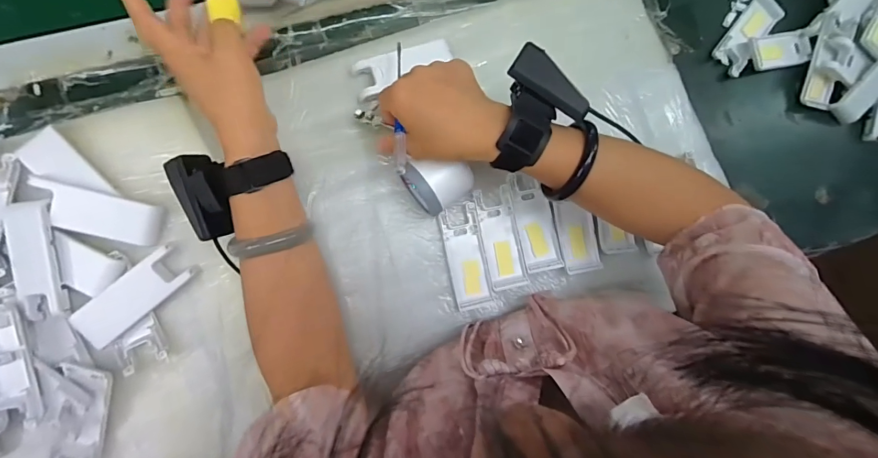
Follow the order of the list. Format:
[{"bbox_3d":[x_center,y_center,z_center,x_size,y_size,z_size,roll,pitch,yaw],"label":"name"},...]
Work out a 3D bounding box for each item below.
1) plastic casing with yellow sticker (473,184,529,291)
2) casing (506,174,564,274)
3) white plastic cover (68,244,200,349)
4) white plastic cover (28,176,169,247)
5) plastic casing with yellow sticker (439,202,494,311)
[{"bbox_3d":[0.066,0.009,0.422,0.038,0.009,0.103,-11,90,-8],"label":"plastic casing with yellow sticker"},{"bbox_3d":[0.102,-0.007,0.427,0.041,0.007,0.102,-12,90,-8],"label":"casing"},{"bbox_3d":[-0.272,0.060,0.362,0.100,0.011,0.039,-41,94,-7],"label":"white plastic cover"},{"bbox_3d":[-0.298,-0.013,0.354,0.096,0.012,0.039,15,86,-7],"label":"white plastic cover"},{"bbox_3d":[0.028,0.030,0.419,0.039,0.005,0.104,-11,90,-8],"label":"plastic casing with yellow sticker"}]

